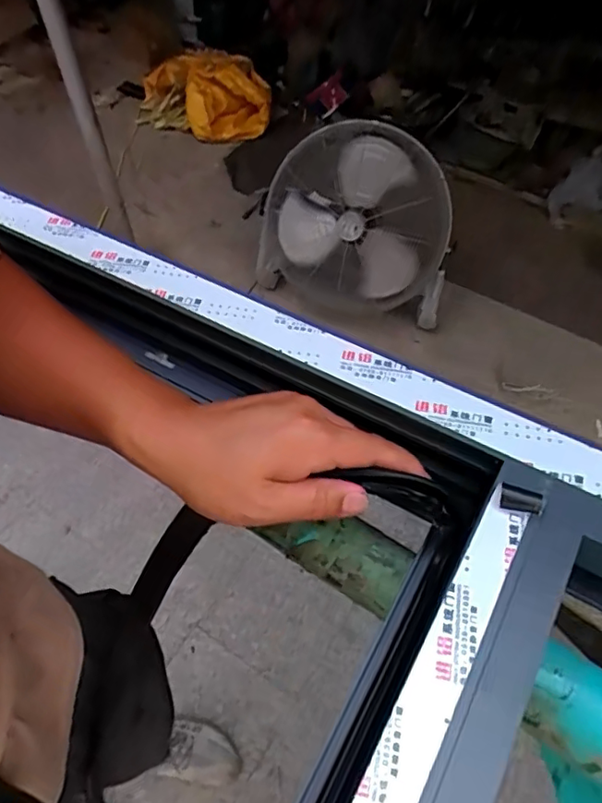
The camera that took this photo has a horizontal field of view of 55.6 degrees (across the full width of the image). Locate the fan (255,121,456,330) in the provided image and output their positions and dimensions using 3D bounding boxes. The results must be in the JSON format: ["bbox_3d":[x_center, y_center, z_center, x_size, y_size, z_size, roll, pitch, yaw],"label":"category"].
[{"bbox_3d":[0.207,-0.557,1.792,0.604,0.539,0.342,27,59,18],"label":"fan"}]

